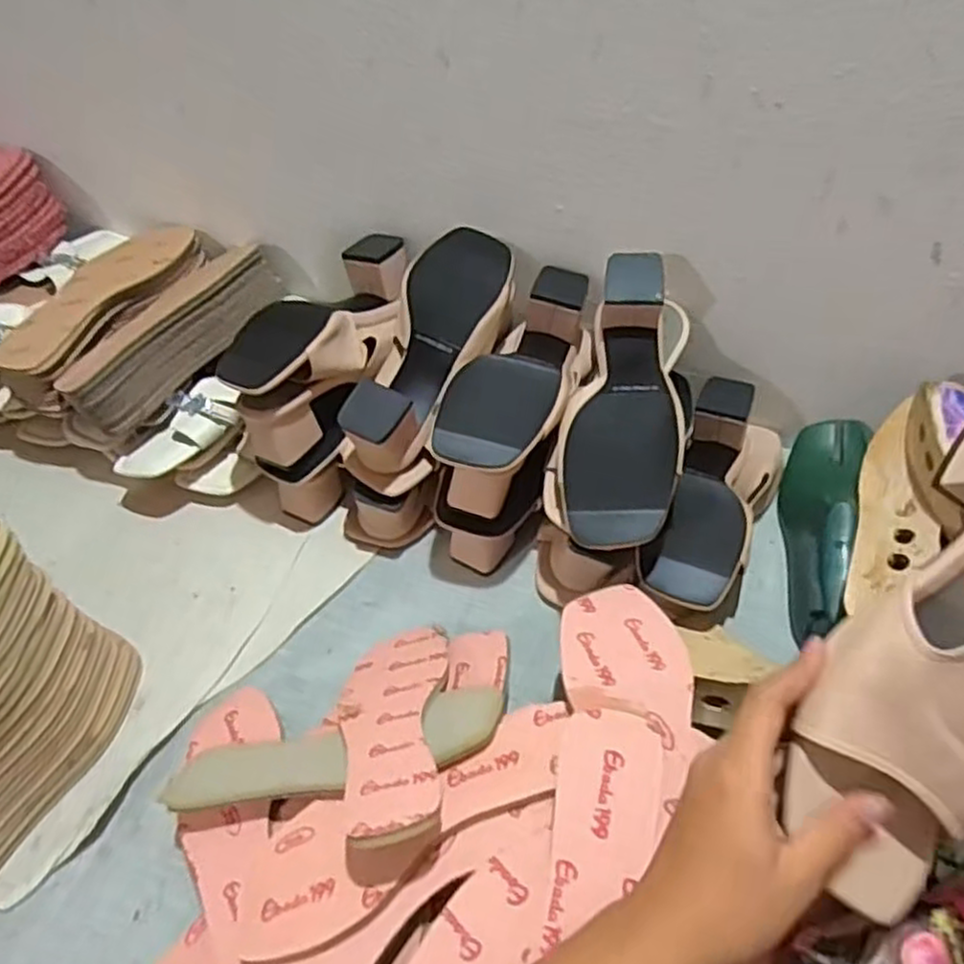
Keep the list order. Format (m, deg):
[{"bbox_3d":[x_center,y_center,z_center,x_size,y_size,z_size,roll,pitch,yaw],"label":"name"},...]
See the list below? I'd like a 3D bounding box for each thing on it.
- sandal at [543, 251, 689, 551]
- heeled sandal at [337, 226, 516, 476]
[{"bbox_3d":[0.115,-0.061,0.619,0.100,0.086,0.243,9,69,11],"label":"sandal"},{"bbox_3d":[-0.039,-0.115,0.657,0.089,0.089,0.237,20,72,18],"label":"heeled sandal"}]

